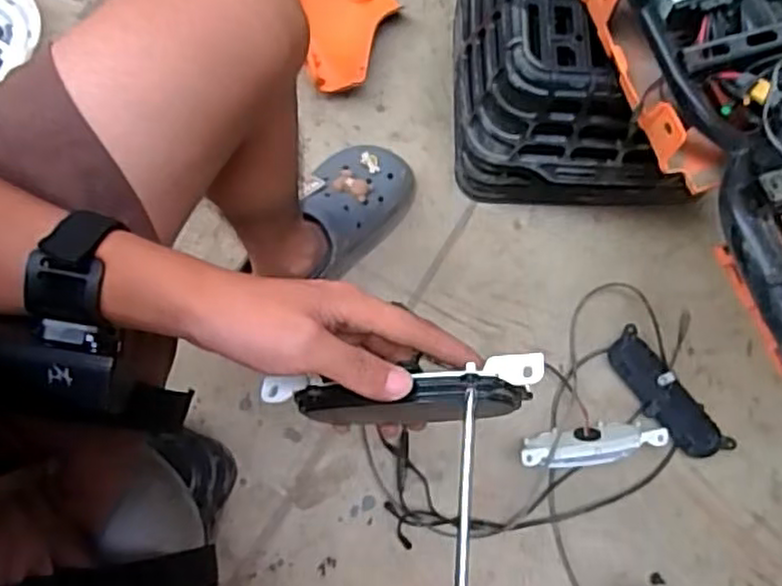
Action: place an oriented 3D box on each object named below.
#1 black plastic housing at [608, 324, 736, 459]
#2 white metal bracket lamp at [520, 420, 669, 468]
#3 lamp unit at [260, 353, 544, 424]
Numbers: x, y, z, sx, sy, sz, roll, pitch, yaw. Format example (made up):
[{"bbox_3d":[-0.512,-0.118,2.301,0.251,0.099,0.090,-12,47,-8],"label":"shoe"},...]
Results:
[{"bbox_3d":[0.298,0.117,0.776,0.057,0.039,0.163,-34,78,-8],"label":"black plastic housing"},{"bbox_3d":[0.213,0.164,0.752,0.152,0.046,0.042,-10,75,-3],"label":"white metal bracket lamp"},{"bbox_3d":[0.006,0.056,0.378,0.154,0.066,0.029,-9,74,23],"label":"lamp unit"}]

